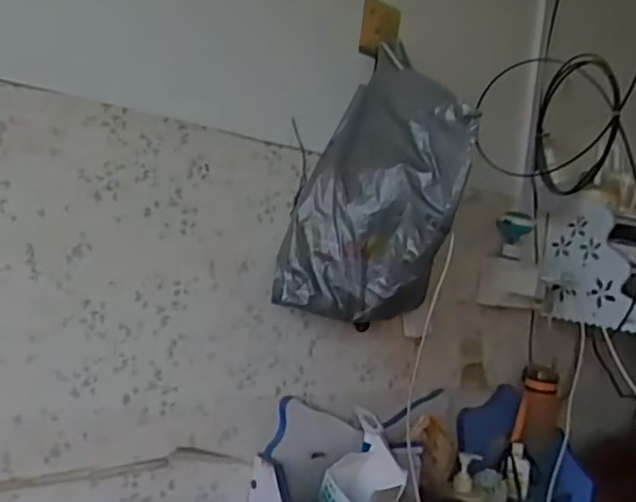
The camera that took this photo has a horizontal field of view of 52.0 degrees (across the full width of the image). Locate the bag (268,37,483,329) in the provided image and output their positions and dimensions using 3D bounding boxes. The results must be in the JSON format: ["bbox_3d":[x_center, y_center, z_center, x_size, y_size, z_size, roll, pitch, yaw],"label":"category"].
[{"bbox_3d":[0.057,-0.079,0.838,0.179,0.311,0.245,5,-2,-16],"label":"bag"}]

